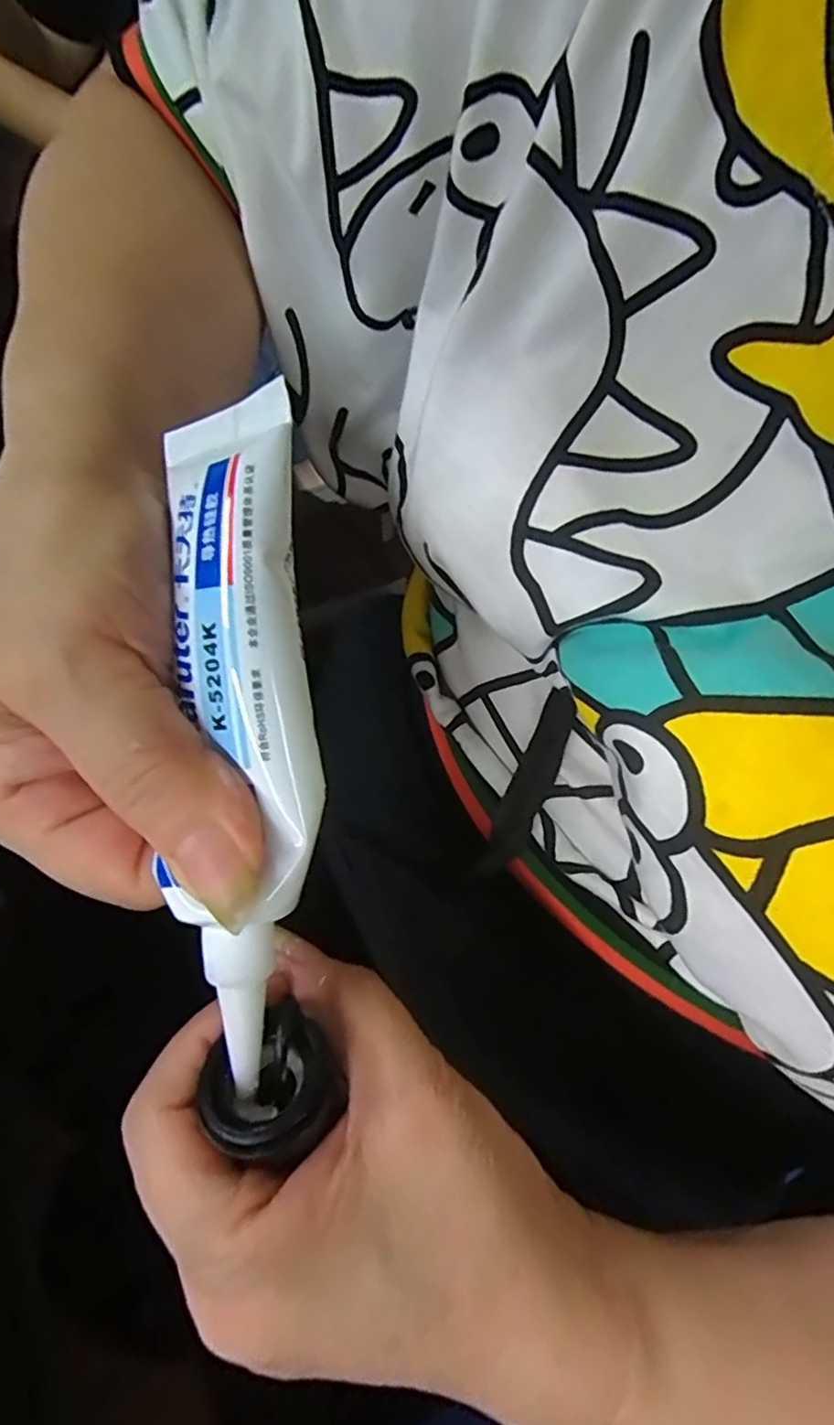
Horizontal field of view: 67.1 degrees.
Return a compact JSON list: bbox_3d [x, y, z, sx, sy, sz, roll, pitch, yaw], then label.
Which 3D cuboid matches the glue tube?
[{"bbox_3d":[-0.036,0.005,0.135,0.031,0.023,0.141,-3,91,-2],"label":"glue tube"}]

